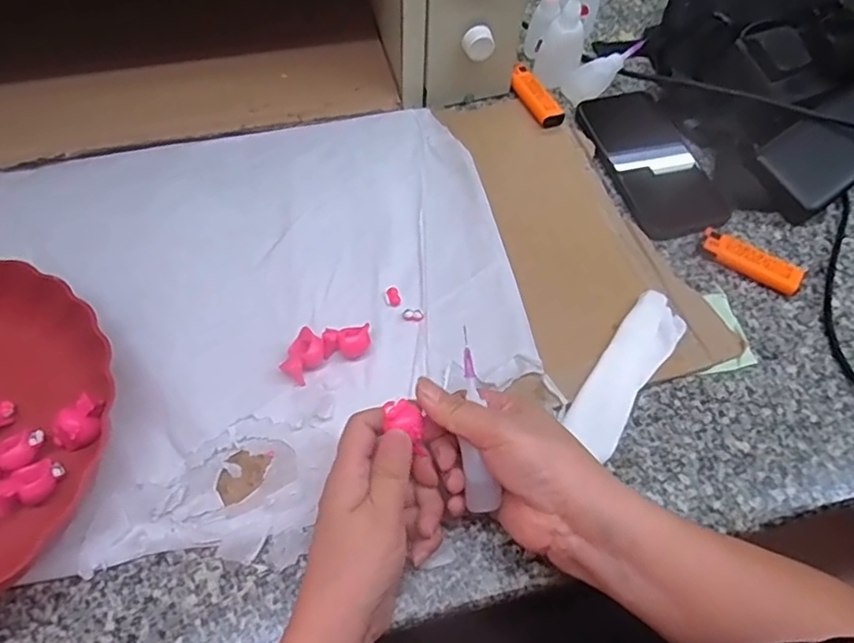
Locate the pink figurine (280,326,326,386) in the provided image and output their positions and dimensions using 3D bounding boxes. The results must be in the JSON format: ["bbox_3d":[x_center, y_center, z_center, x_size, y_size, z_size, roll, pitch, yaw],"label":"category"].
[{"bbox_3d":[-0.085,0.024,0.409,0.032,0.018,0.026,-37,69,-22],"label":"pink figurine"}]

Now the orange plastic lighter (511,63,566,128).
[{"bbox_3d":[0.102,-0.219,0.571,0.025,0.008,0.084,-19,63,-15],"label":"orange plastic lighter"}]

